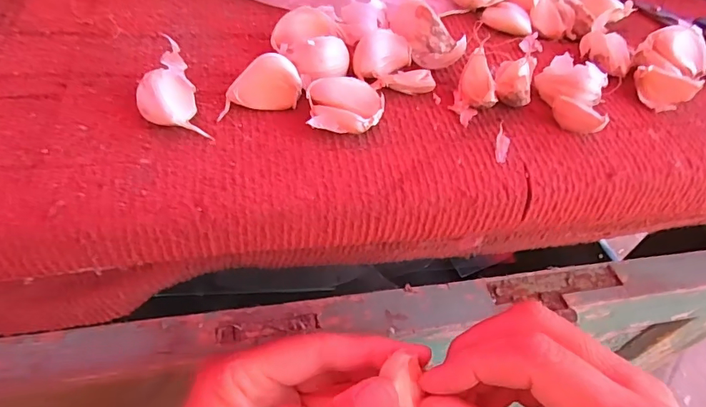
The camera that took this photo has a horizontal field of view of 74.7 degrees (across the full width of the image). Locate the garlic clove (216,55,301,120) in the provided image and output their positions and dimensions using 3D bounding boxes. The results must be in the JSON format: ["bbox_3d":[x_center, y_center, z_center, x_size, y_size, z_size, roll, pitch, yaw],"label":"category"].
[{"bbox_3d":[-0.040,-0.051,0.198,0.034,0.018,0.015,-5,48,-13],"label":"garlic clove"}]

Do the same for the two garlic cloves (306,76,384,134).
[{"bbox_3d":[-0.003,-0.040,0.196,0.031,0.015,0.024,-1,47,-9],"label":"two garlic cloves"}]

